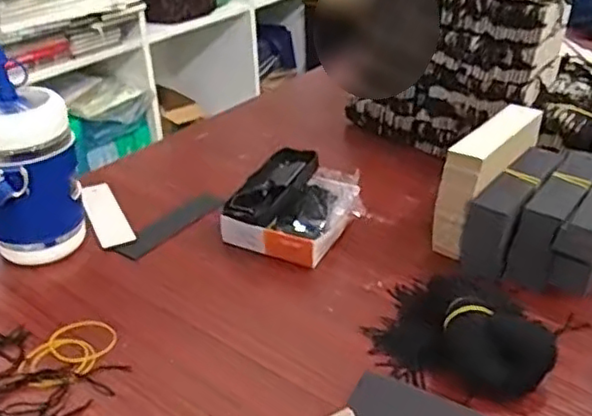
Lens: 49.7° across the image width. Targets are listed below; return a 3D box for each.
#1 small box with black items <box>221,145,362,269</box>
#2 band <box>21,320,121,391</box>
[{"bbox_3d":[0.004,-0.002,0.611,0.114,0.053,0.121,12,34,23],"label":"small box with black items"},{"bbox_3d":[-0.170,0.108,0.478,0.050,0.005,0.072,12,34,24],"label":"band"}]

